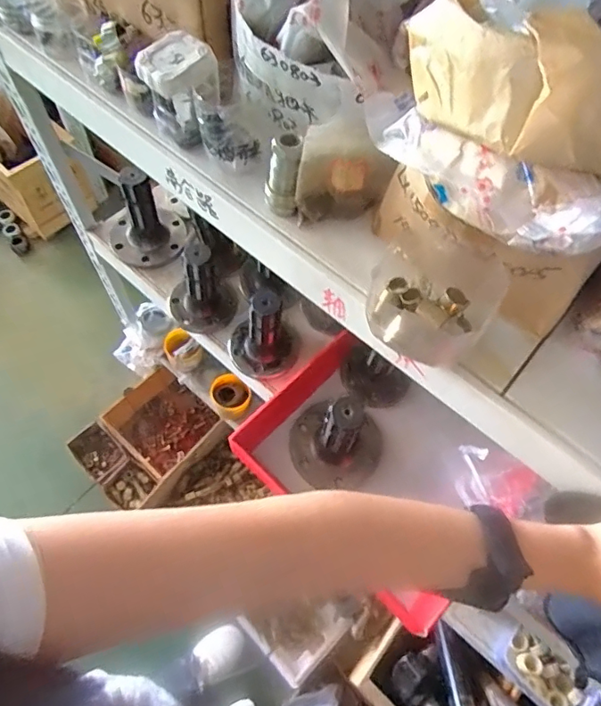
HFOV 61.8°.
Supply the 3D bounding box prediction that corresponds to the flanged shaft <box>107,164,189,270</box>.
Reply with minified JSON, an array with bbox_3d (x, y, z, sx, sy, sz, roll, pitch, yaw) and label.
[{"bbox_3d":[-0.273,-0.239,0.853,0.134,0.153,0.132,-14,63,-11],"label":"flanged shaft"}]

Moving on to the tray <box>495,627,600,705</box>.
[{"bbox_3d":[0.455,0.592,0.932,0.158,0.067,0.089,41,67,17],"label":"tray"}]

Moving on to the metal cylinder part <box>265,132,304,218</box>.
[{"bbox_3d":[-0.015,-0.158,0.445,0.029,0.080,0.023,-1,61,-4],"label":"metal cylinder part"}]

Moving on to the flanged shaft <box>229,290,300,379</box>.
[{"bbox_3d":[-0.053,-0.030,0.757,0.110,0.153,0.096,-7,62,-7],"label":"flanged shaft"}]

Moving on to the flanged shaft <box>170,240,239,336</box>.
[{"bbox_3d":[-0.155,-0.107,0.783,0.100,0.128,0.099,1,61,-3],"label":"flanged shaft"}]

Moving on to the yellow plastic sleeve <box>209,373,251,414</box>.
[{"bbox_3d":[-0.154,0.097,1.126,0.083,0.054,0.087,1,61,-3],"label":"yellow plastic sleeve"}]

